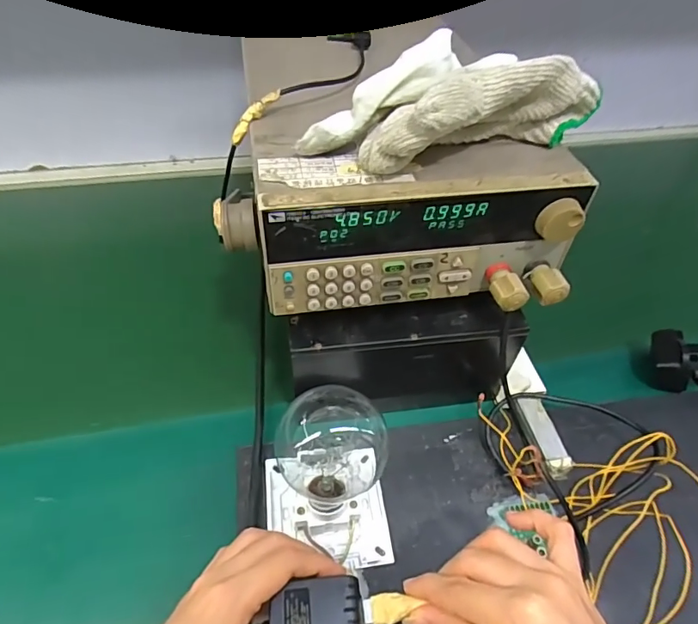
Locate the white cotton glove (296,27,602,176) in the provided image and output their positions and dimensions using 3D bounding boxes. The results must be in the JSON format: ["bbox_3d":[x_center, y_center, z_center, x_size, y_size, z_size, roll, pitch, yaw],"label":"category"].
[{"bbox_3d":[0.069,-0.133,0.310,0.196,0.053,0.073,-21,53,-21],"label":"white cotton glove"}]

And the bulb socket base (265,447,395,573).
[{"bbox_3d":[-0.017,0.143,0.360,0.087,0.029,0.083,-4,48,-8],"label":"bulb socket base"}]

